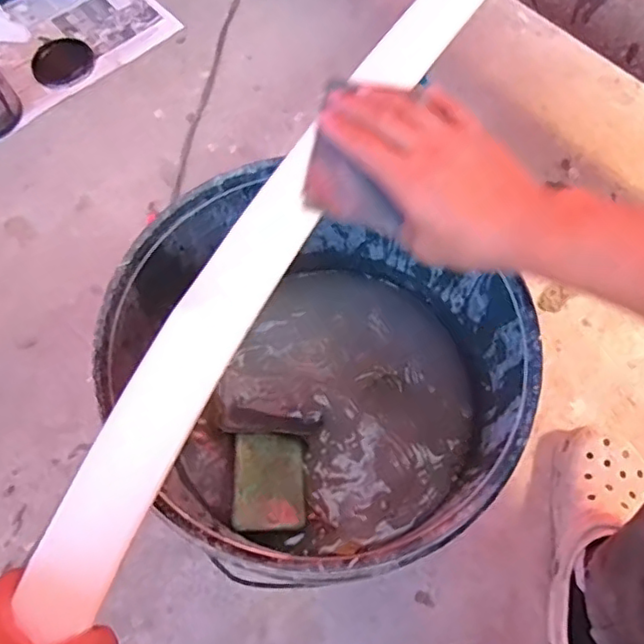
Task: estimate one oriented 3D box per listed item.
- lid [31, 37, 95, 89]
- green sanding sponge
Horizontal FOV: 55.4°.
[{"bbox_3d":[-0.403,-0.406,0.953,0.093,0.004,0.100,-1,67,1],"label":"lid"},{"bbox_3d":[-0.045,0.136,0.526,0.059,0.026,0.082,-3,66,0],"label":"green sanding sponge"}]

